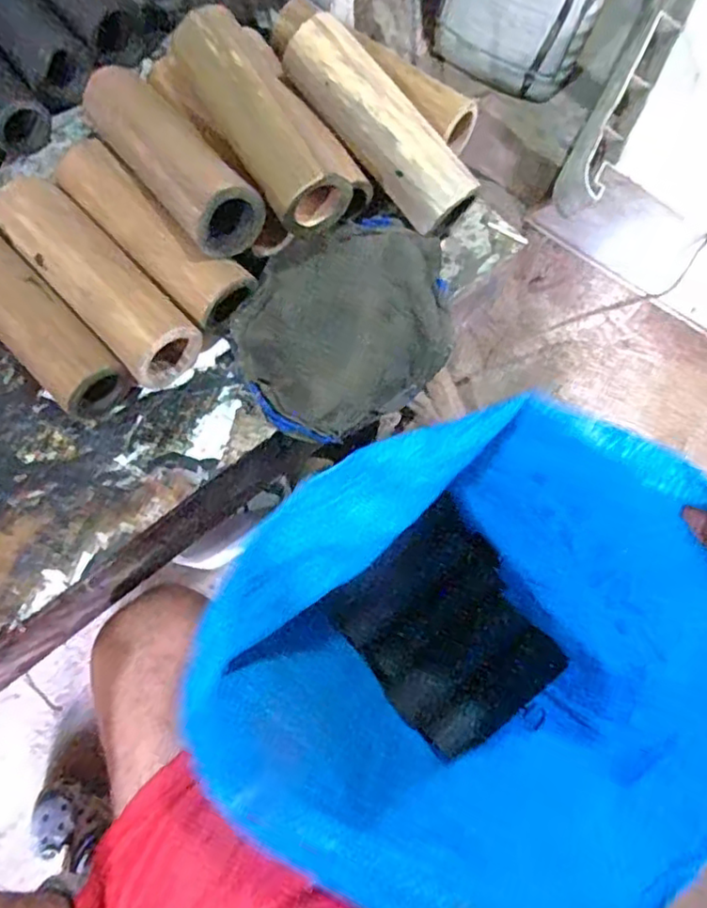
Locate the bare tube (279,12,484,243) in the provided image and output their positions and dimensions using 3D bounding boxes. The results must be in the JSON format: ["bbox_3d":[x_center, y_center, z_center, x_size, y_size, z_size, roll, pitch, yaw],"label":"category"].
[{"bbox_3d":[0.015,-0.242,0.491,0.053,0.052,0.176,-40,90,-12],"label":"bare tube"}]

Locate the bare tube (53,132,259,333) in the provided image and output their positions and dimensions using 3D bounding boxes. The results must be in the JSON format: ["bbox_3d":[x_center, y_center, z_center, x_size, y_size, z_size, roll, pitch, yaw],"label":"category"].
[{"bbox_3d":[-0.151,-0.162,0.481,0.175,0.046,0.054,42,76,16],"label":"bare tube"}]

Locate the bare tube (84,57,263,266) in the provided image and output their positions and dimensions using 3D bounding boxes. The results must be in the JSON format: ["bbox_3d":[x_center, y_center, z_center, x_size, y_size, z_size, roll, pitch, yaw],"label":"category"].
[{"bbox_3d":[-0.135,-0.213,0.462,0.055,0.058,0.174,-39,73,-12],"label":"bare tube"}]

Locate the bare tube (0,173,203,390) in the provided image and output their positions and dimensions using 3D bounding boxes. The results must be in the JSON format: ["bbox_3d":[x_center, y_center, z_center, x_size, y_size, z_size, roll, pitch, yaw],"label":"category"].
[{"bbox_3d":[-0.190,-0.127,0.475,0.182,0.053,0.058,42,76,16],"label":"bare tube"}]

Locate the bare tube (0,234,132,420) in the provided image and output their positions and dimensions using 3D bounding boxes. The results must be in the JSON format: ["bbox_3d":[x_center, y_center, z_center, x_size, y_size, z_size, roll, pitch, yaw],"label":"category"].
[{"bbox_3d":[-0.235,-0.101,0.463,0.049,0.038,0.178,-43,86,-13],"label":"bare tube"}]

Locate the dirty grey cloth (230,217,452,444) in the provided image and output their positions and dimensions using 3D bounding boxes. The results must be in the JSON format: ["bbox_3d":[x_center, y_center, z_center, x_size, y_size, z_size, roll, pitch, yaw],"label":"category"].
[{"bbox_3d":[-0.008,-0.098,0.491,0.164,0.059,0.135,-32,71,-10],"label":"dirty grey cloth"}]

